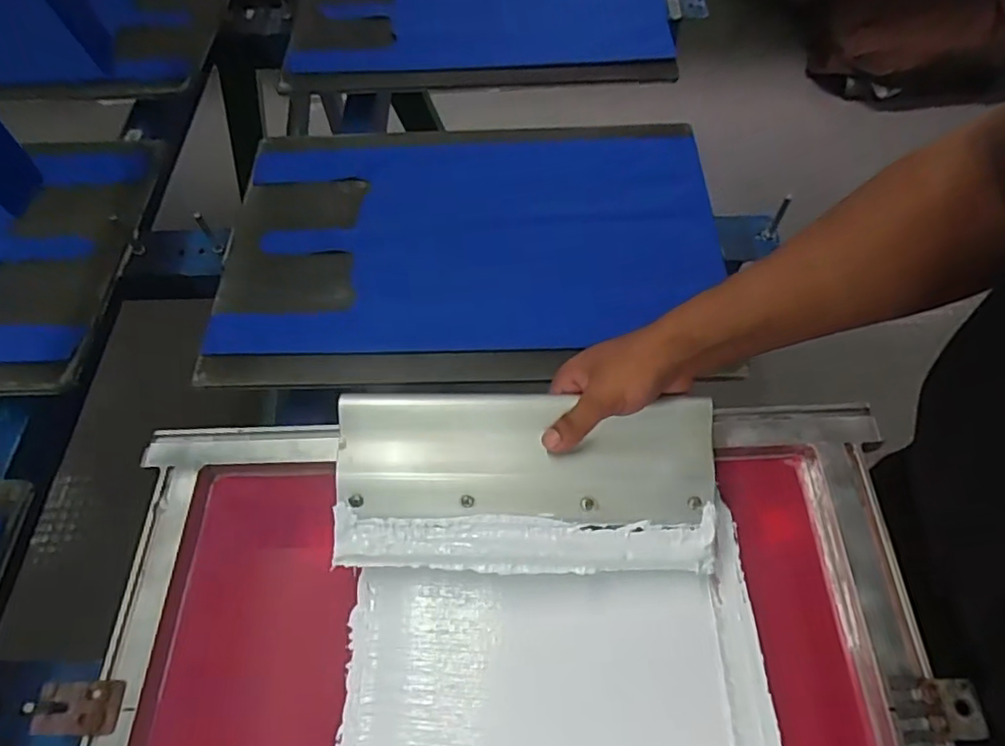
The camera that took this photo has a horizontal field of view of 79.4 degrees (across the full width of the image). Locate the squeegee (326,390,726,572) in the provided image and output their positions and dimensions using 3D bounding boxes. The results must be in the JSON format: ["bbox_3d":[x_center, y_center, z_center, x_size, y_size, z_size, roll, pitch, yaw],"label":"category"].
[{"bbox_3d":[0.017,0.089,0.495,0.296,0.035,0.136,2,91,2],"label":"squeegee"}]

